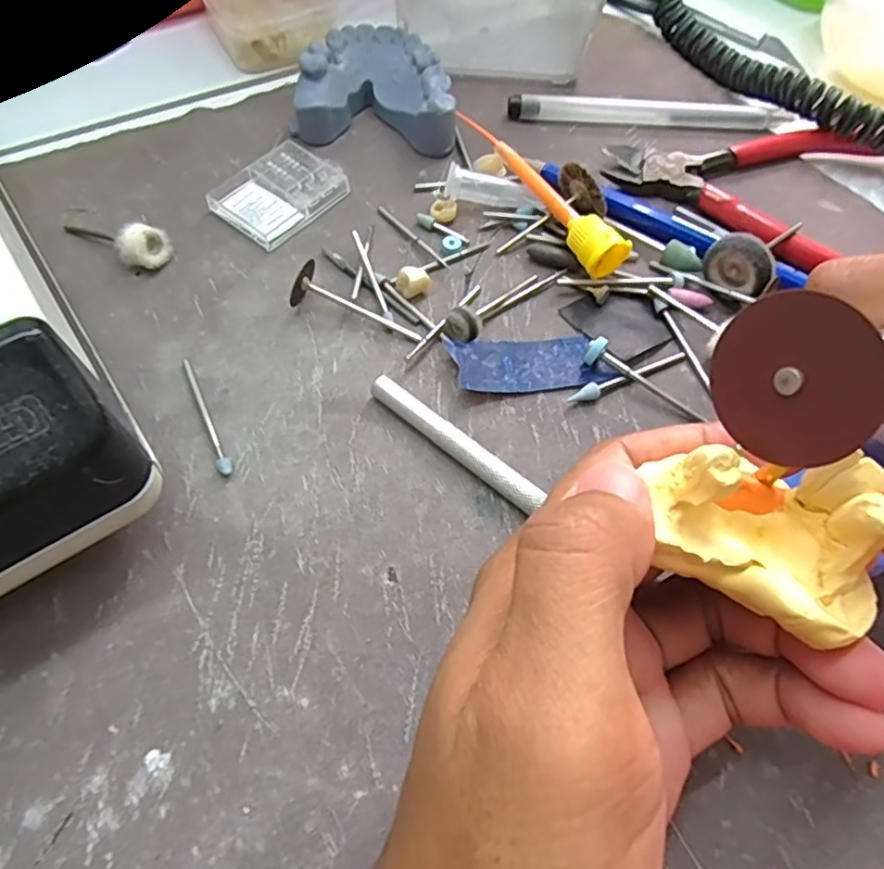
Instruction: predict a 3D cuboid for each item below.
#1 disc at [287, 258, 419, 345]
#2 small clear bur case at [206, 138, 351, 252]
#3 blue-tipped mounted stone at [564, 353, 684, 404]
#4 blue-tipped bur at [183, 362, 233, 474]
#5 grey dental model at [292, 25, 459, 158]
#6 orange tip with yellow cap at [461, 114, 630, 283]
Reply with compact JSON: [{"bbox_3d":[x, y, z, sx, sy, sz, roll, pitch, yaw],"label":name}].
[{"bbox_3d":[-0.030,-0.041,0.212,0.045,0.013,0.016,29,64,12],"label":"disc"},{"bbox_3d":[-0.064,-0.095,0.242,0.037,0.008,0.046,36,66,15],"label":"small clear bur case"},{"bbox_3d":[0.064,-0.020,0.210,0.046,0.004,0.006,-21,65,-14],"label":"blue-tipped mounted stone"},{"bbox_3d":[-0.075,-0.006,0.195,0.005,0.004,0.047,-25,66,-15],"label":"blue-tipped bur"},{"bbox_3d":[-0.023,-0.145,0.262,0.065,0.023,0.053,14,62,4],"label":"grey dental model"},{"bbox_3d":[0.036,-0.094,0.239,0.015,0.019,0.089,-30,67,-17],"label":"orange tip with yellow cap"}]

